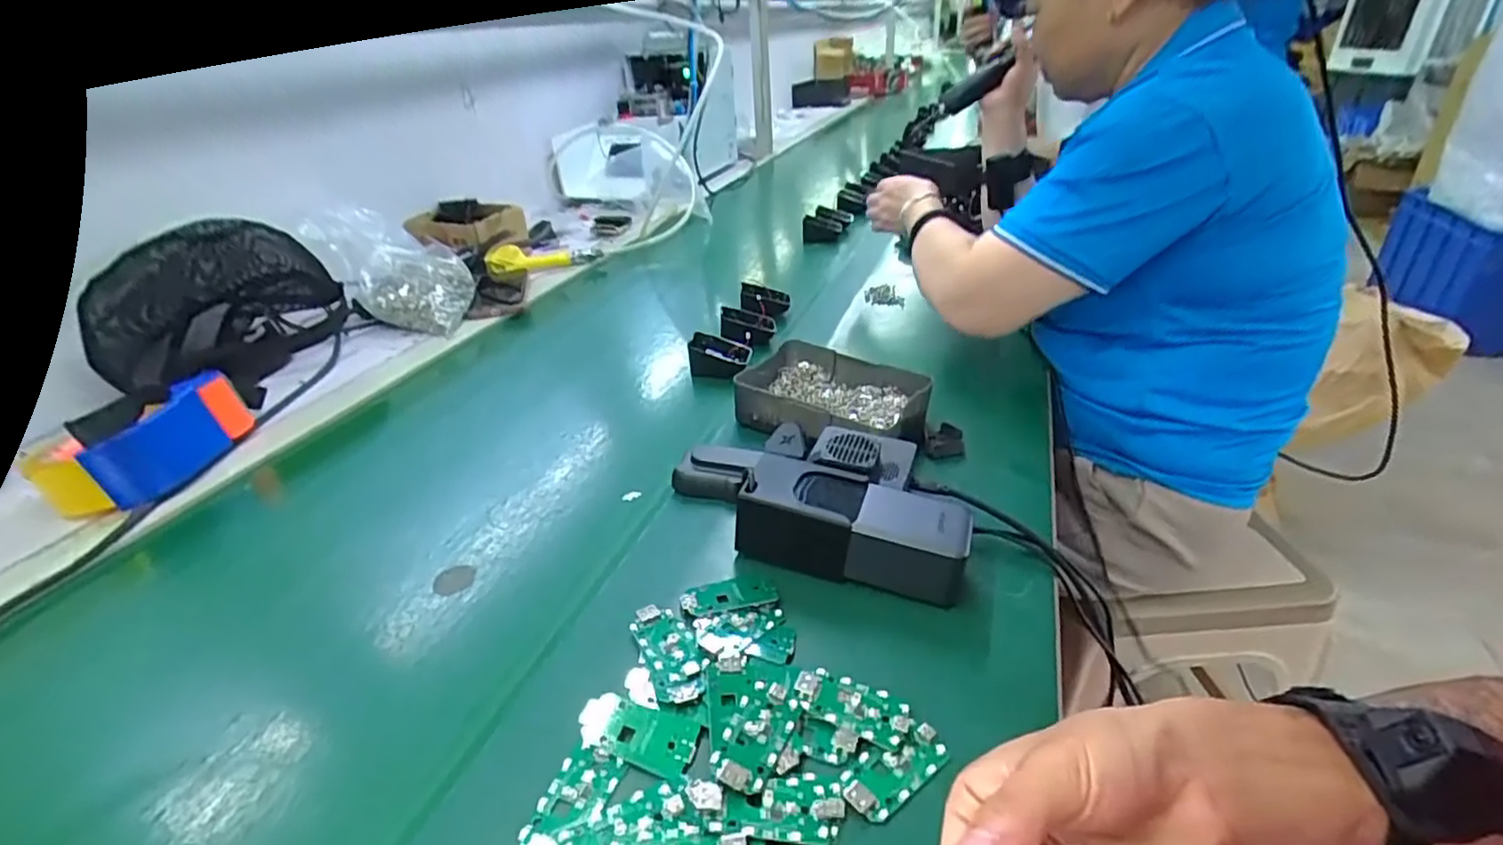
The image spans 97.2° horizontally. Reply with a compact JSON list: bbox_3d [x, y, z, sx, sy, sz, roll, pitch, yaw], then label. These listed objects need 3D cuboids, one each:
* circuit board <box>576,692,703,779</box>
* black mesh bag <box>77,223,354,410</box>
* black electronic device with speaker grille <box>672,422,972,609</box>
[{"bbox_3d":[-0.062,0.168,0.360,0.064,0.011,0.031,8,33,18],"label":"circuit board"},{"bbox_3d":[-0.605,-0.133,0.766,0.182,0.155,0.166,-6,31,-5],"label":"black mesh bag"},{"bbox_3d":[0.051,0.047,0.512,0.232,0.059,0.151,10,34,21],"label":"black electronic device with speaker grille"}]

